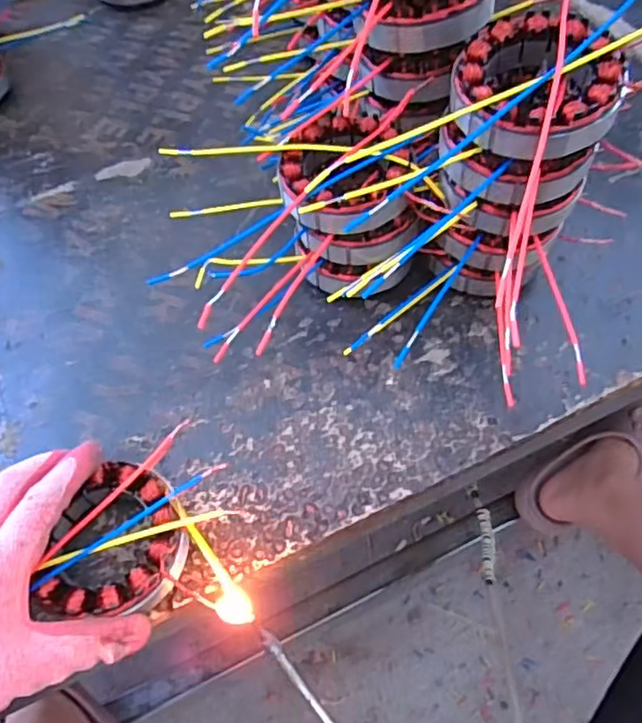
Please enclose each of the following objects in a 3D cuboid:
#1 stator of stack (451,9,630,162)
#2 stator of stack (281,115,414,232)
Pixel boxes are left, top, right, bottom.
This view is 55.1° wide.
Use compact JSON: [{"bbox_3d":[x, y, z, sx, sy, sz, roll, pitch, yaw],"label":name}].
[{"bbox_3d":[0.112,-0.146,0.326,0.085,0.036,0.085,-1,60,1],"label":"stator of stack"},{"bbox_3d":[0.015,-0.121,0.394,0.082,0.033,0.087,-1,60,1],"label":"stator of stack"}]

